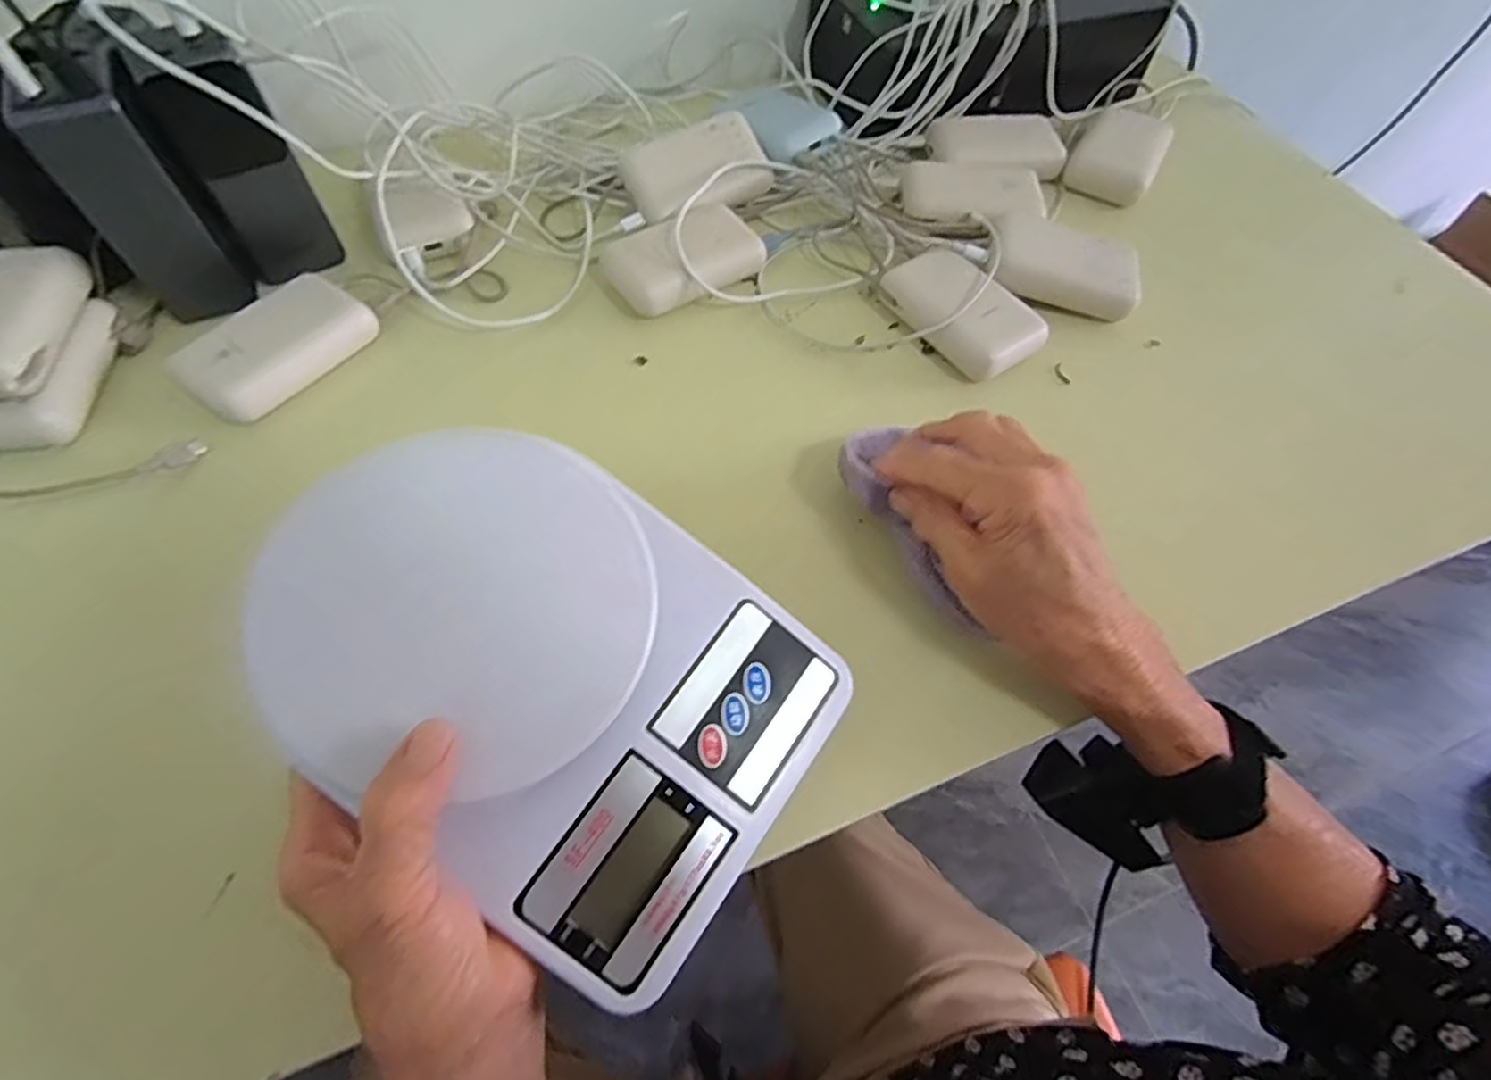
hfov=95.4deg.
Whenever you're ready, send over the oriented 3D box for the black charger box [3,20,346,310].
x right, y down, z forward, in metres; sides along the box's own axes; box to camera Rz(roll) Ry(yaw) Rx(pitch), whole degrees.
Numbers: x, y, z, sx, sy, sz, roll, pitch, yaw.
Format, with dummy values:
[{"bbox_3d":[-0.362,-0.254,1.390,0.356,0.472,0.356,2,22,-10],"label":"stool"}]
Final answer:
[{"bbox_3d":[-0.346,-0.198,0.391,0.057,0.135,0.064,-31,65,-19],"label":"black charger box"}]

